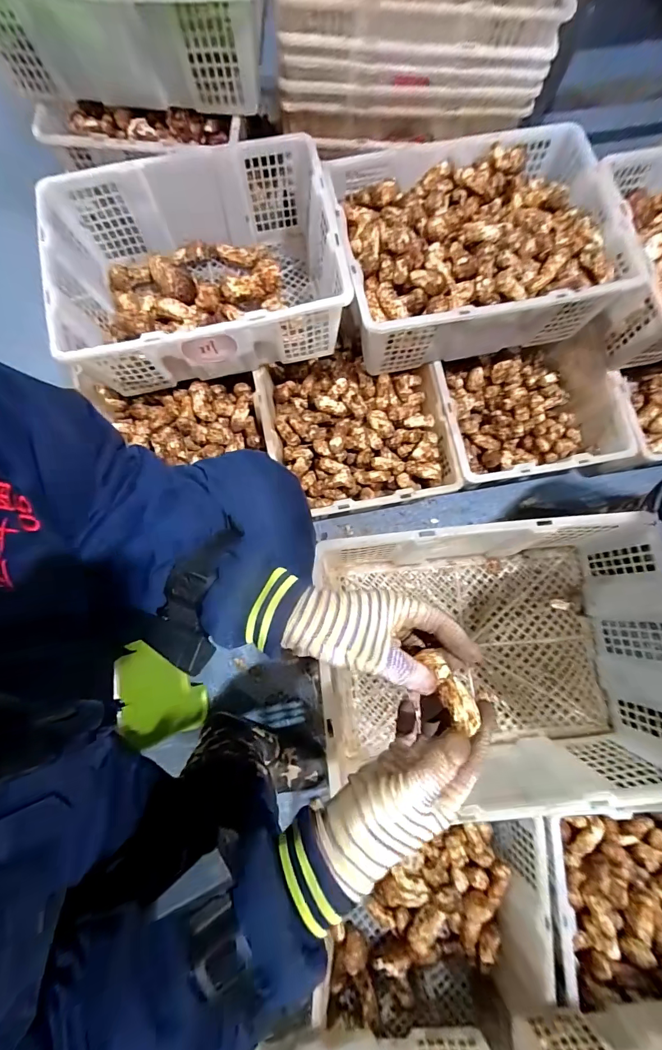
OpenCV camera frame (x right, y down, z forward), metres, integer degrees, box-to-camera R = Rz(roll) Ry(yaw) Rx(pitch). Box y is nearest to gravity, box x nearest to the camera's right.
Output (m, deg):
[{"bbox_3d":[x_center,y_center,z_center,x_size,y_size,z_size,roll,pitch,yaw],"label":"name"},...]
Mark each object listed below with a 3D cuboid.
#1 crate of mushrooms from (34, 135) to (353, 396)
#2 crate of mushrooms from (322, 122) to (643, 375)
[{"bbox_3d":[-0.229,-0.452,0.730,0.471,0.176,0.352,-12,79,-4],"label":"crate of mushrooms"},{"bbox_3d":[0.262,-0.517,0.747,0.491,0.152,0.376,-9,79,-3],"label":"crate of mushrooms"}]

